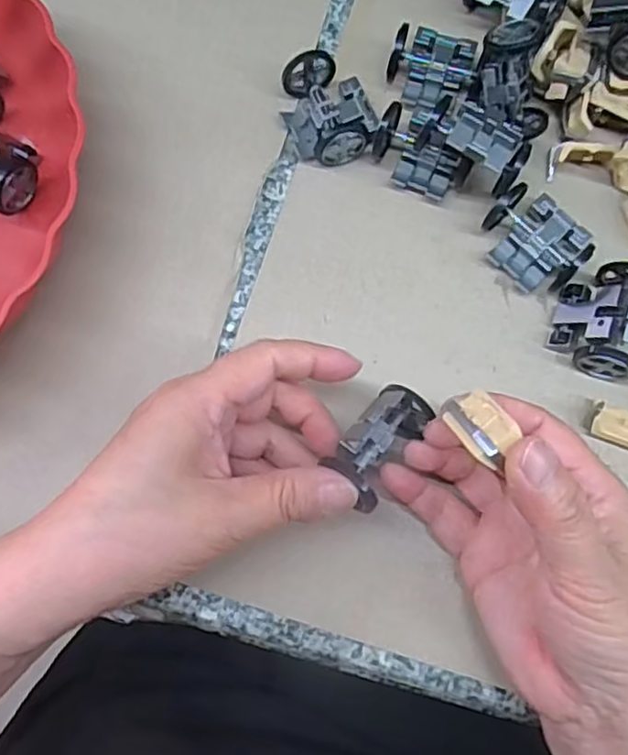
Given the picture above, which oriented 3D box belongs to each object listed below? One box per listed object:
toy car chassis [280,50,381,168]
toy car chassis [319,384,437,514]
[{"bbox_3d":[0.008,-0.134,0.332,0.043,0.024,0.051,-20,76,-6],"label":"toy car chassis"},{"bbox_3d":[0.027,0.026,0.266,0.024,0.017,0.051,36,61,9],"label":"toy car chassis"}]

